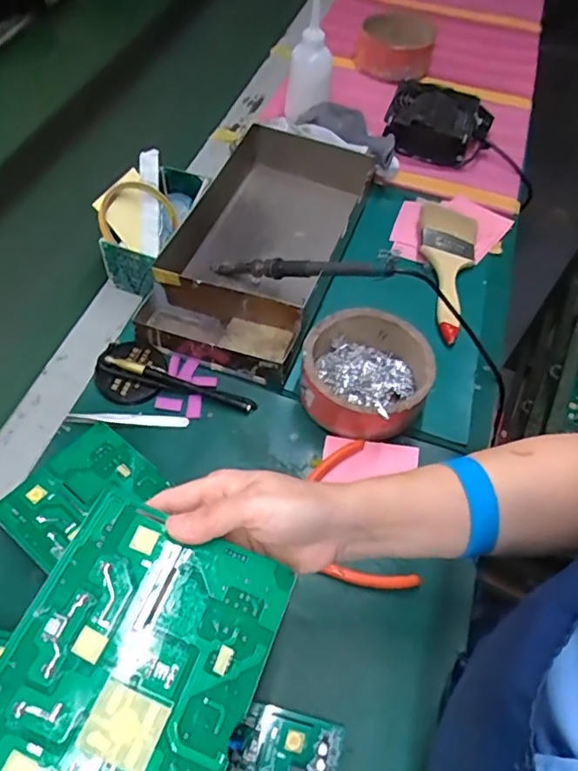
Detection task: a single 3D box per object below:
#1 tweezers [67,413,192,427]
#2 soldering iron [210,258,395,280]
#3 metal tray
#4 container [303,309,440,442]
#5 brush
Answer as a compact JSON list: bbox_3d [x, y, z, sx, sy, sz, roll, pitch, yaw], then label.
[{"bbox_3d":[-0.152,0.032,0.524,0.110,0.009,0.012,1,56,-3],"label":"tweezers"},{"bbox_3d":[0.005,-0.123,0.585,0.213,0.019,0.017,6,53,27],"label":"soldering iron"},{"bbox_3d":[-0.034,-0.164,0.628,0.187,0.062,0.327,18,57,8],"label":"metal tray"},{"bbox_3d":[0.073,-0.012,0.538,0.122,0.050,0.116,2,56,-2],"label":"container"},{"bbox_3d":[0.181,-0.139,0.644,0.068,0.021,0.194,14,56,5],"label":"brush"}]

